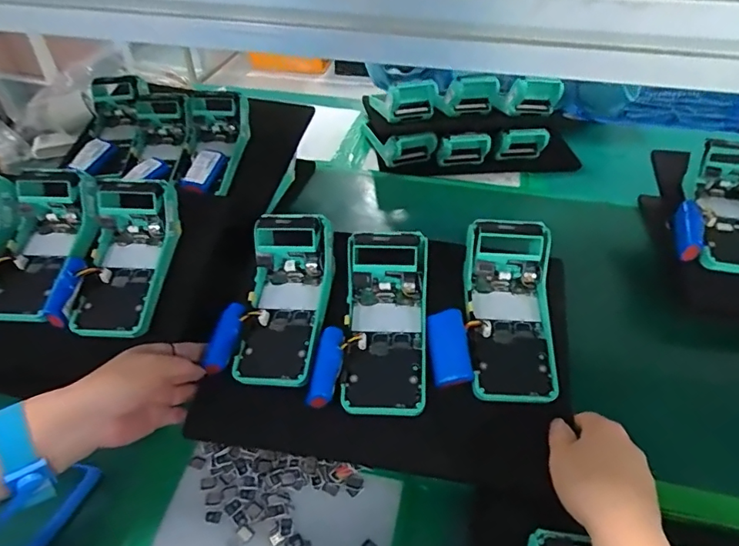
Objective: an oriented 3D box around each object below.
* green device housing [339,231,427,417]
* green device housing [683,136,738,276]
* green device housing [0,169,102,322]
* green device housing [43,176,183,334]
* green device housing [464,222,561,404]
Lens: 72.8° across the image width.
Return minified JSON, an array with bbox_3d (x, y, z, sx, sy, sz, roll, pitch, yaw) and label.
[{"bbox_3d":[0.017,0.047,0.475,0.075,0.049,0.171,1,70,4],"label":"green device housing"},{"bbox_3d":[0.423,-0.079,0.601,0.096,0.052,0.171,7,69,10],"label":"green device housing"},{"bbox_3d":[-0.348,-0.033,0.528,0.104,0.078,0.154,-5,45,-2],"label":"green device housing"},{"bbox_3d":[-0.262,-0.020,0.519,0.085,0.085,0.151,4,46,7],"label":"green device housing"},{"bbox_3d":[0.131,0.037,0.475,0.082,0.049,0.169,1,68,4],"label":"green device housing"}]

